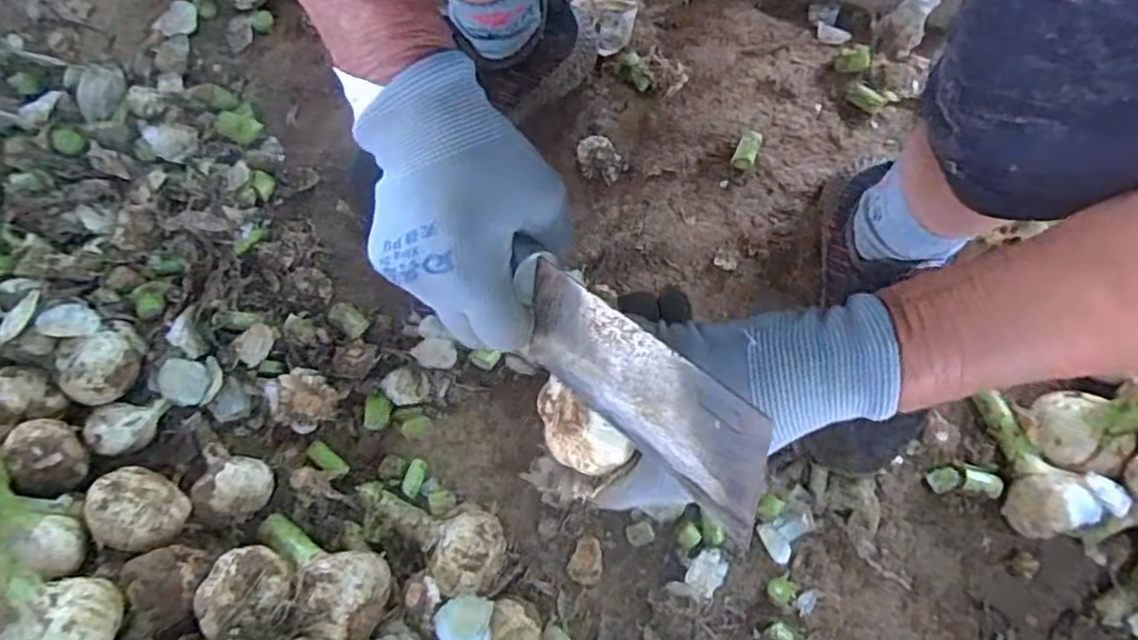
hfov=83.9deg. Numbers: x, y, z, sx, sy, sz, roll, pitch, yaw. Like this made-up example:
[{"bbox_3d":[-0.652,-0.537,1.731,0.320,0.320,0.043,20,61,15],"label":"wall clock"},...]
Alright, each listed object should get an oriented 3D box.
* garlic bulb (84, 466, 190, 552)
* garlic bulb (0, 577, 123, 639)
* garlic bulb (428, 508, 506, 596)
[{"bbox_3d":[-0.268,0.117,0.396,0.046,0.048,0.050,-1,74,-2],"label":"garlic bulb"},{"bbox_3d":[-0.264,0.163,0.331,0.049,0.052,0.048,1,74,-2],"label":"garlic bulb"},{"bbox_3d":[-0.066,0.155,0.428,0.044,0.057,0.051,15,77,3],"label":"garlic bulb"}]

